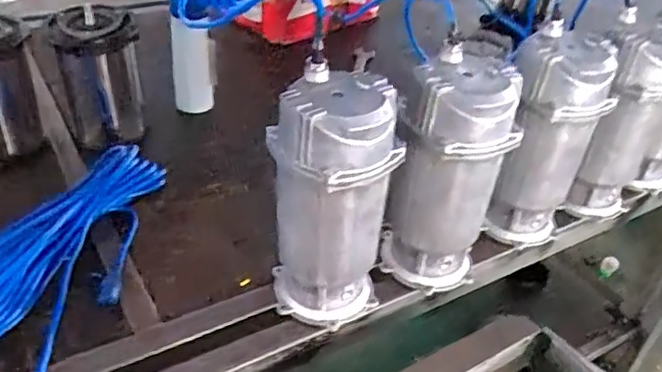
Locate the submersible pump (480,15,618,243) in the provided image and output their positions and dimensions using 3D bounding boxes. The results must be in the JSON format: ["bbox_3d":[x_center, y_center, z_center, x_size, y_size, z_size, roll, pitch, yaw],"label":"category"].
[{"bbox_3d":[0.297,-0.057,0.874,0.129,0.292,0.117,15,38,12],"label":"submersible pump"}]

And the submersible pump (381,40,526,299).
[{"bbox_3d":[0.146,-0.005,0.784,0.130,0.298,0.109,9,37,4],"label":"submersible pump"}]

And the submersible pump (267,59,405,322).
[{"bbox_3d":[0.000,0.023,0.727,0.128,0.293,0.113,-11,40,-21],"label":"submersible pump"}]

